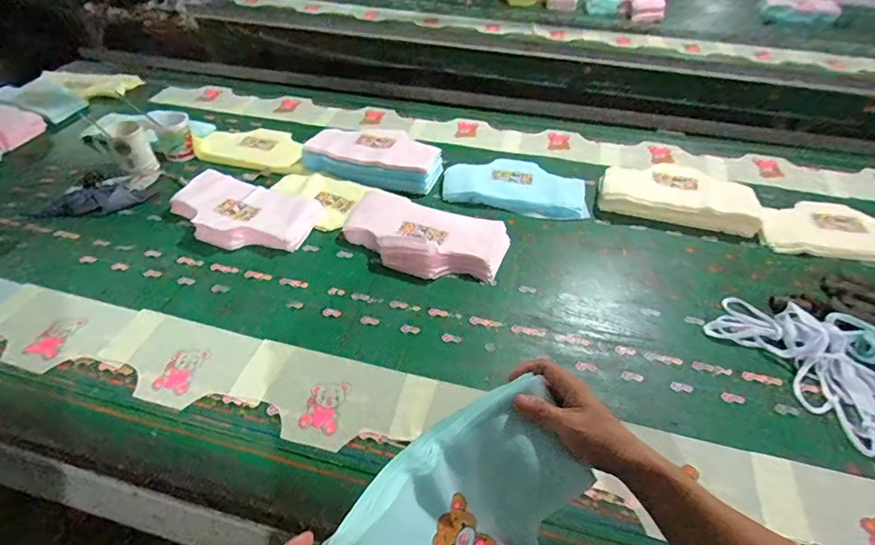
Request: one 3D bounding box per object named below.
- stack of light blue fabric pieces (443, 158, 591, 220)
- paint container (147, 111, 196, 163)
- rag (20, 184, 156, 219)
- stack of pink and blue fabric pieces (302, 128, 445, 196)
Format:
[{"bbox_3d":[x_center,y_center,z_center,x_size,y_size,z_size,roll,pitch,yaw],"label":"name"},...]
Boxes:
[{"bbox_3d":[0.189,-0.213,1.119,0.346,0.036,0.185,12,47,12],"label":"stack of light blue fabric pieces"},{"bbox_3d":[-0.681,-0.344,1.185,0.097,0.108,0.091,-20,48,-18],"label":"paint container"},{"bbox_3d":[-0.792,-0.163,1.051,0.246,0.022,0.094,-12,47,-11],"label":"rag"},{"bbox_3d":[-0.157,-0.291,1.161,0.337,0.074,0.175,11,47,12],"label":"stack of pink and blue fabric pieces"}]

